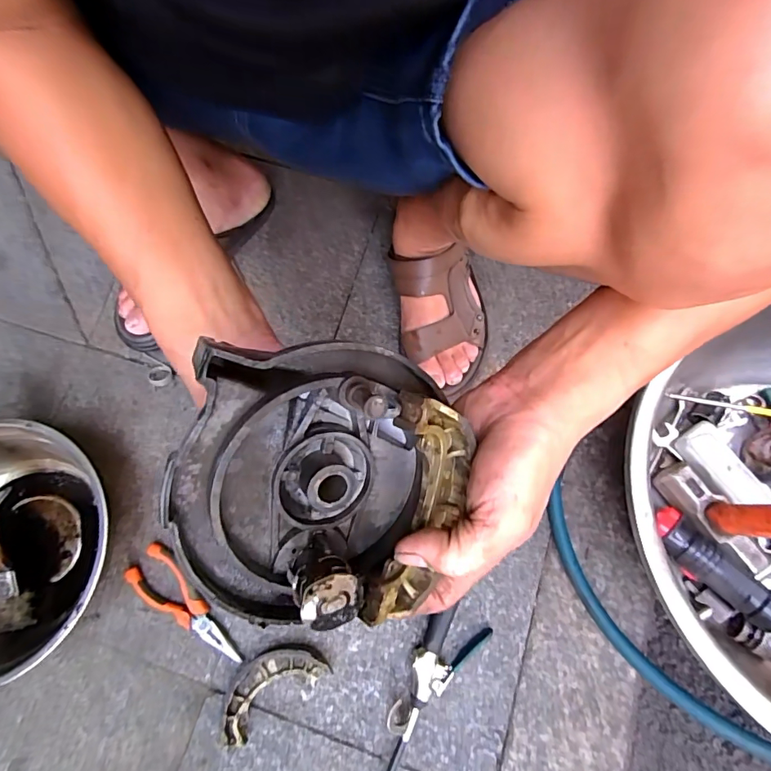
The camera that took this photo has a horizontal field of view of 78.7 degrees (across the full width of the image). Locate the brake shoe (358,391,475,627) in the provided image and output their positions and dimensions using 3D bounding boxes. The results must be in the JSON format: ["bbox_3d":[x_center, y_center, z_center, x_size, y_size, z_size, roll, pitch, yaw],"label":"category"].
[{"bbox_3d":[0.018,0.063,0.246,0.042,0.043,0.117,14,98,6],"label":"brake shoe"}]

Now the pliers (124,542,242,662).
[{"bbox_3d":[-0.213,0.236,0.502,0.149,0.015,0.047,40,79,13],"label":"pliers"}]

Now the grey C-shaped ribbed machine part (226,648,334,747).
[{"bbox_3d":[-0.115,0.300,0.476,0.112,0.025,0.056,-33,75,-7],"label":"grey C-shaped ribbed machine part"}]

